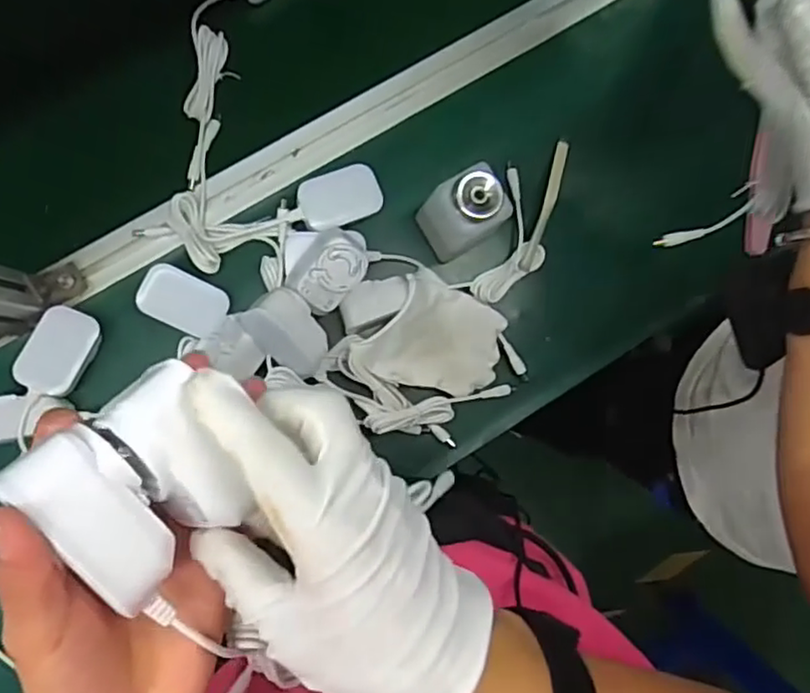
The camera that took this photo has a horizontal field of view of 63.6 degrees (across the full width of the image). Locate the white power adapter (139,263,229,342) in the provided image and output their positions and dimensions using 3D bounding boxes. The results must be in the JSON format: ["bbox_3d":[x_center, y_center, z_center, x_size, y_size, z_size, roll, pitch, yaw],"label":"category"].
[{"bbox_3d":[-0.188,-0.038,0.556,0.068,0.029,0.044,26,85,-4],"label":"white power adapter"}]

